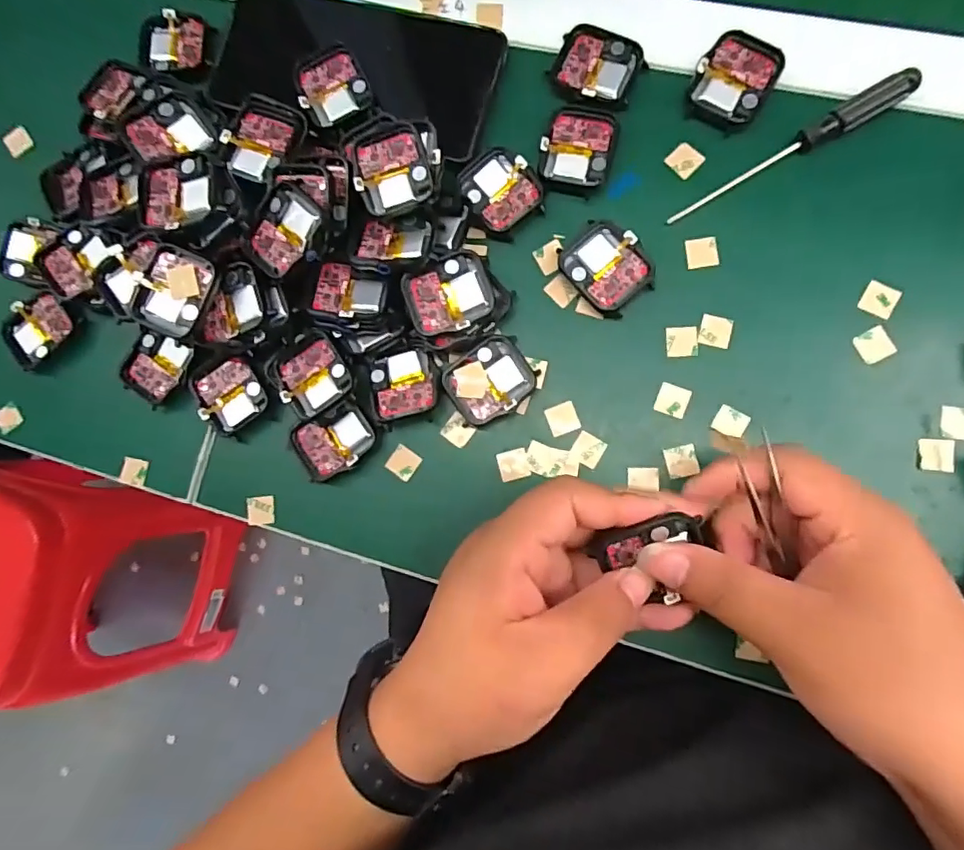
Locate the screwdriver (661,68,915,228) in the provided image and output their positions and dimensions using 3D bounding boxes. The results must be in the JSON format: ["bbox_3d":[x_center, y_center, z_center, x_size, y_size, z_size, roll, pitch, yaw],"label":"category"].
[{"bbox_3d":[0.156,-0.138,0.281,0.129,0.015,0.012,-29,82,4],"label":"screwdriver"}]

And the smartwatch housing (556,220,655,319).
[{"bbox_3d":[0.065,-0.083,0.289,0.037,0.010,0.046,-41,81,2],"label":"smartwatch housing"}]

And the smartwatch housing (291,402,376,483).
[{"bbox_3d":[-0.080,0.010,0.300,0.043,0.009,0.033,-23,82,5],"label":"smartwatch housing"}]

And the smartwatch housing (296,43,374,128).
[{"bbox_3d":[-0.082,-0.186,0.304,0.036,0.006,0.040,-29,82,4],"label":"smartwatch housing"}]

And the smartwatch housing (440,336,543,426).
[{"bbox_3d":[0.004,-0.023,0.292,0.045,0.008,0.036,-32,81,3],"label":"smartwatch housing"}]

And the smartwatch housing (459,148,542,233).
[{"bbox_3d":[0.010,-0.127,0.297,0.037,0.011,0.040,-35,81,3],"label":"smartwatch housing"}]

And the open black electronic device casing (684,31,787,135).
[{"bbox_3d":[0.131,-0.178,0.290,0.038,0.011,0.044,31,89,9],"label":"open black electronic device casing"}]

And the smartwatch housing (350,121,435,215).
[{"bbox_3d":[-0.046,-0.132,0.284,0.037,0.010,0.044,-14,83,6],"label":"smartwatch housing"}]

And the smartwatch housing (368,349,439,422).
[{"bbox_3d":[-0.041,-0.022,0.298,0.037,0.010,0.037,-9,83,6],"label":"smartwatch housing"}]

